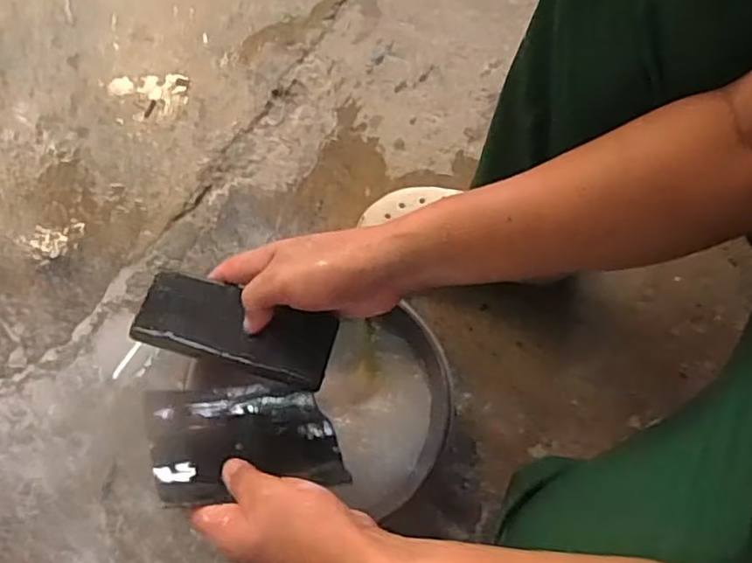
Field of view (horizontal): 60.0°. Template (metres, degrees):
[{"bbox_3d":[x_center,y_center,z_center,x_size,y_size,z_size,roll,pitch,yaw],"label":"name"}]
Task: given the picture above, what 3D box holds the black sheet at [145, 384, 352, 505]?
[{"bbox_3d":[-0.100,0.118,0.500,0.137,0.015,0.109,2,31,-28],"label":"black sheet"}]

